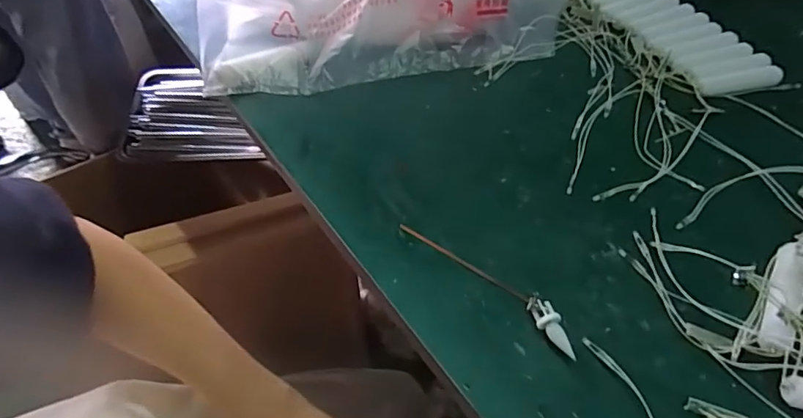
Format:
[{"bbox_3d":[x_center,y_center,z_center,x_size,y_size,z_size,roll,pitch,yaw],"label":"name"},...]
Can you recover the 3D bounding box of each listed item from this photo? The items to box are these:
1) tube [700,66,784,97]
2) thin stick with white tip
[{"bbox_3d":[0.326,-0.122,0.477,0.088,0.016,0.016,-10,53,-12],"label":"tube"},{"bbox_3d":[0.056,0.045,0.324,0.137,0.013,0.017,37,58,23],"label":"thin stick with white tip"}]

